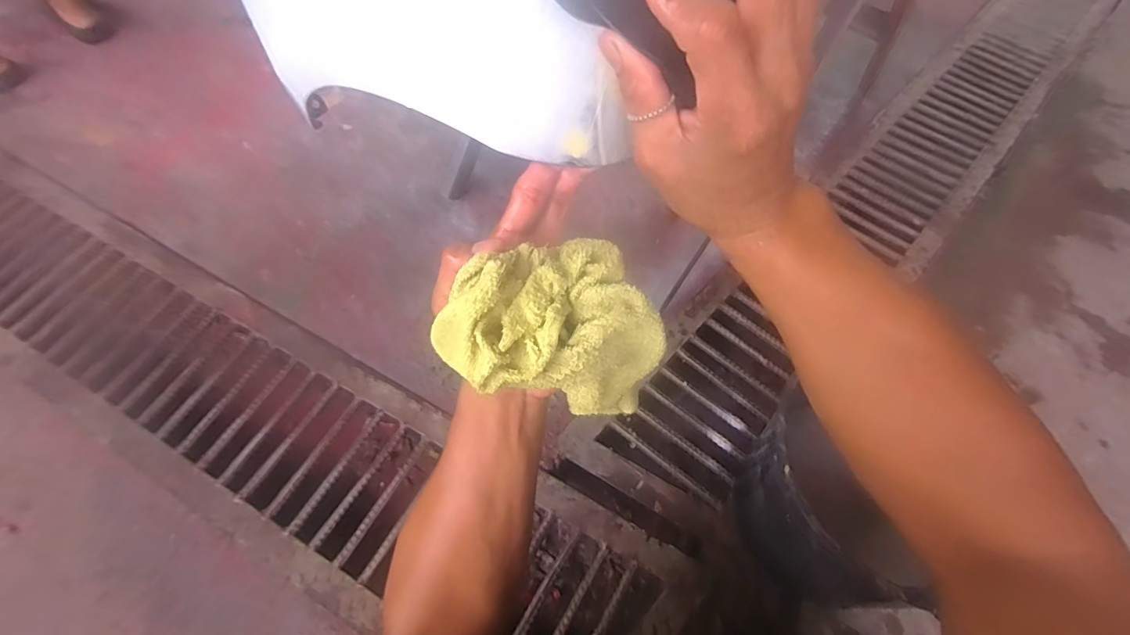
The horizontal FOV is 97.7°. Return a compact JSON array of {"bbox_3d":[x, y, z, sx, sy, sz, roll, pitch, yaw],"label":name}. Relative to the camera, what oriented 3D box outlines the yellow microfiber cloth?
[{"bbox_3d":[-0.011,0.011,0.282,0.116,0.097,0.062,-13,54,-10],"label":"yellow microfiber cloth"}]

